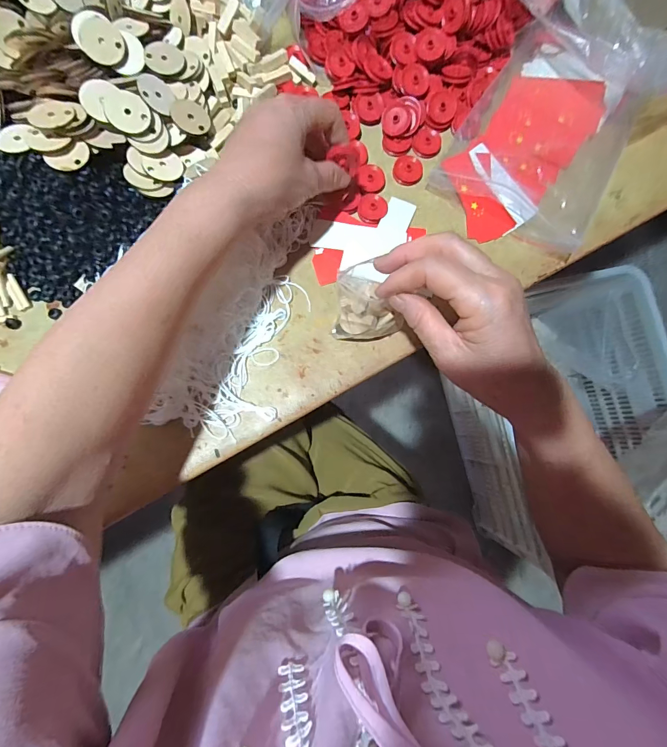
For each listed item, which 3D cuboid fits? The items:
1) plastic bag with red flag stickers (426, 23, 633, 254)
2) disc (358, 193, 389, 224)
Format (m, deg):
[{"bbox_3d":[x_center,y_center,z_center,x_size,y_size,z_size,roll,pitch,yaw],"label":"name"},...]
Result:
[{"bbox_3d":[0.202,-0.225,0.360,0.152,0.048,0.218,30,86,6],"label":"plastic bag with red flag stickers"},{"bbox_3d":[0.038,-0.160,0.362,0.028,0.007,0.027,1,82,-4],"label":"disc"}]

